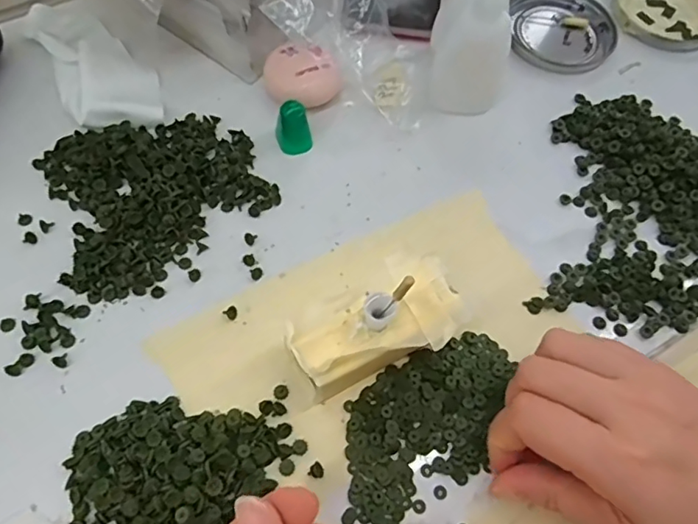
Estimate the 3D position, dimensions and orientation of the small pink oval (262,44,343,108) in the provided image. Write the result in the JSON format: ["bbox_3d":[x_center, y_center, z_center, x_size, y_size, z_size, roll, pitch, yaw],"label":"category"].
[{"bbox_3d":[-0.030,-0.115,0.334,0.048,0.032,0.031,15,63,4],"label":"small pink oval"}]

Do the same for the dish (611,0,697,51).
[{"bbox_3d":[0.239,-0.191,0.403,0.078,0.008,0.076,1,63,-3],"label":"dish"}]

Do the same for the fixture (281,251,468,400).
[{"bbox_3d":[0.014,0.033,0.259,0.081,0.042,0.046,-33,69,-18],"label":"fixture"}]

